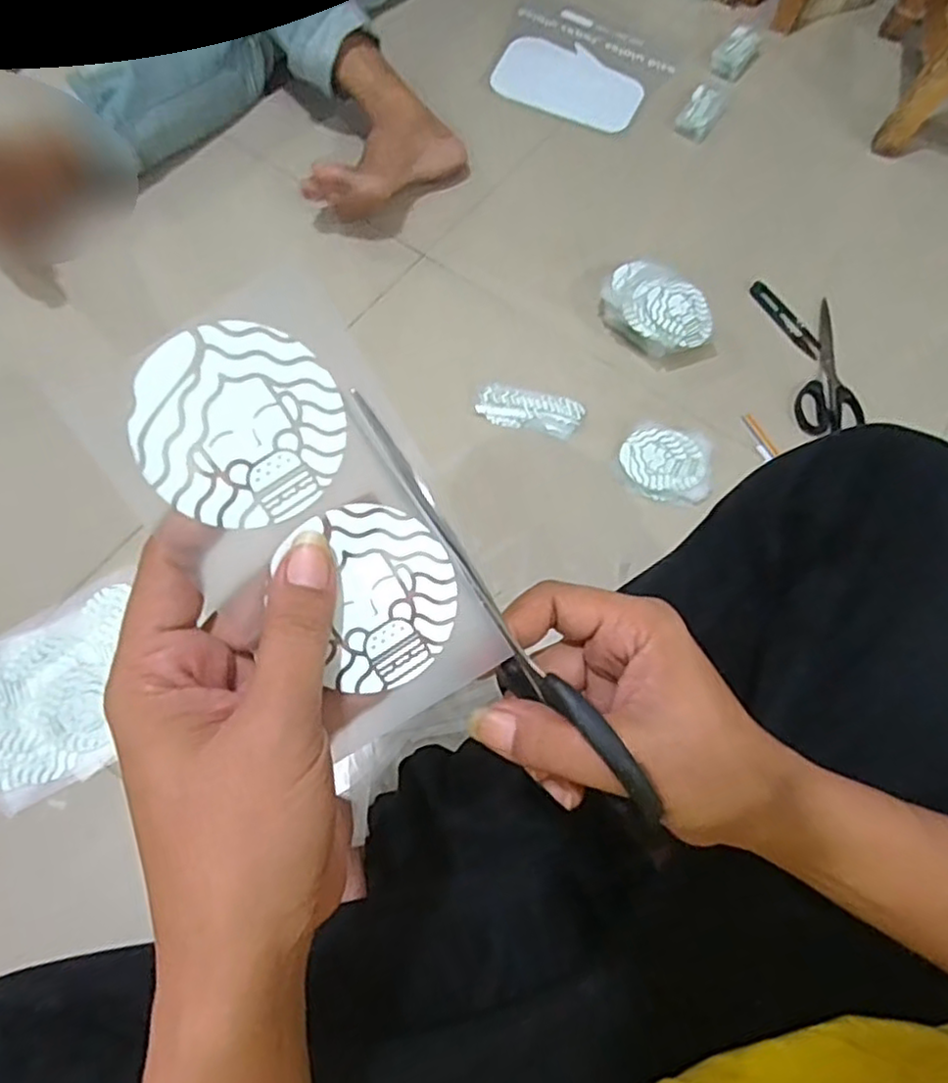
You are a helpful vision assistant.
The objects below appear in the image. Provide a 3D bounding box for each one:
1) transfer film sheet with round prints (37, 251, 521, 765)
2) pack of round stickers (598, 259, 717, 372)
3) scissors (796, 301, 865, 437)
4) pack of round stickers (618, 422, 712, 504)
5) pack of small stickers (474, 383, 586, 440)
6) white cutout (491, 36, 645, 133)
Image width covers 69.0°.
[{"bbox_3d":[-0.058,-0.007,0.244,0.088,0.022,0.159,-33,103,-16],"label":"transfer film sheet with round prints"},{"bbox_3d":[0.204,-0.255,0.773,0.097,0.051,0.131,-29,72,-18],"label":"pack of round stickers"},{"bbox_3d":[0.404,-0.206,0.797,0.076,0.011,0.185,5,65,-4],"label":"scissors"},{"bbox_3d":[0.199,-0.083,0.716,0.091,0.013,0.088,8,65,-3],"label":"pack of round stickers"},{"bbox_3d":[0.060,-0.137,0.726,0.109,0.013,0.049,10,65,-2],"label":"pack of small stickers"},{"bbox_3d":[0.135,-0.643,0.968,0.200,0.009,0.138,27,69,6],"label":"white cutout"}]

